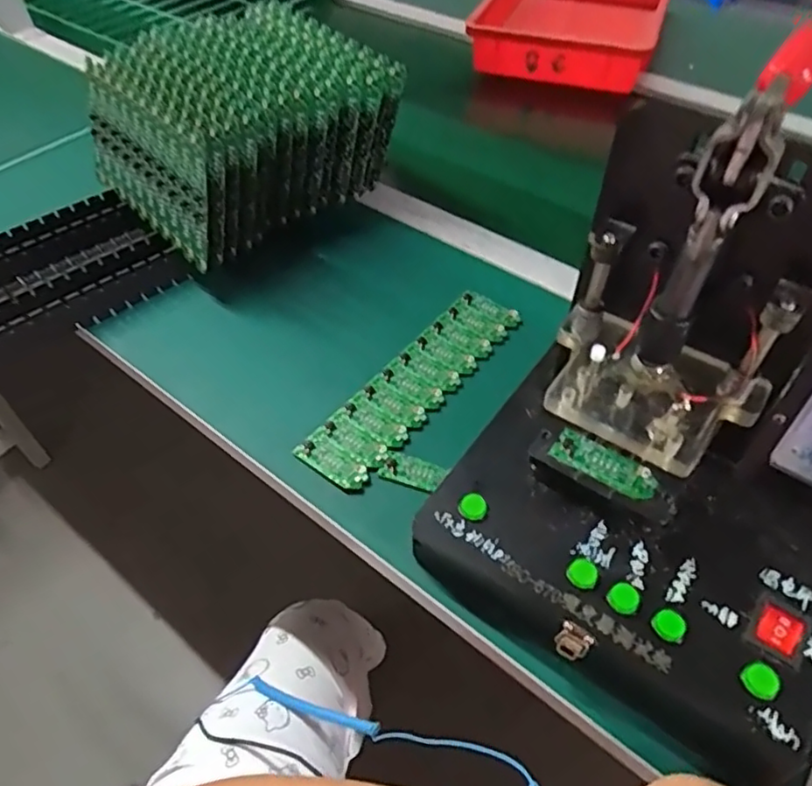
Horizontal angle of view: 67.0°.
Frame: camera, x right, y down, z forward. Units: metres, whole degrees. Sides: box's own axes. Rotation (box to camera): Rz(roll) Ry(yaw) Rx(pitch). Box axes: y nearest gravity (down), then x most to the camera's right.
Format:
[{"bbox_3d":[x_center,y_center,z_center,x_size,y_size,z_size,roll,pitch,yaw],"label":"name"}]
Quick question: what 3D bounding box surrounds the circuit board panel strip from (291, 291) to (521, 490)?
[{"bbox_3d":[0.009,-0.010,0.501,0.057,0.007,0.224,31,57,24],"label":"circuit board panel strip"}]

